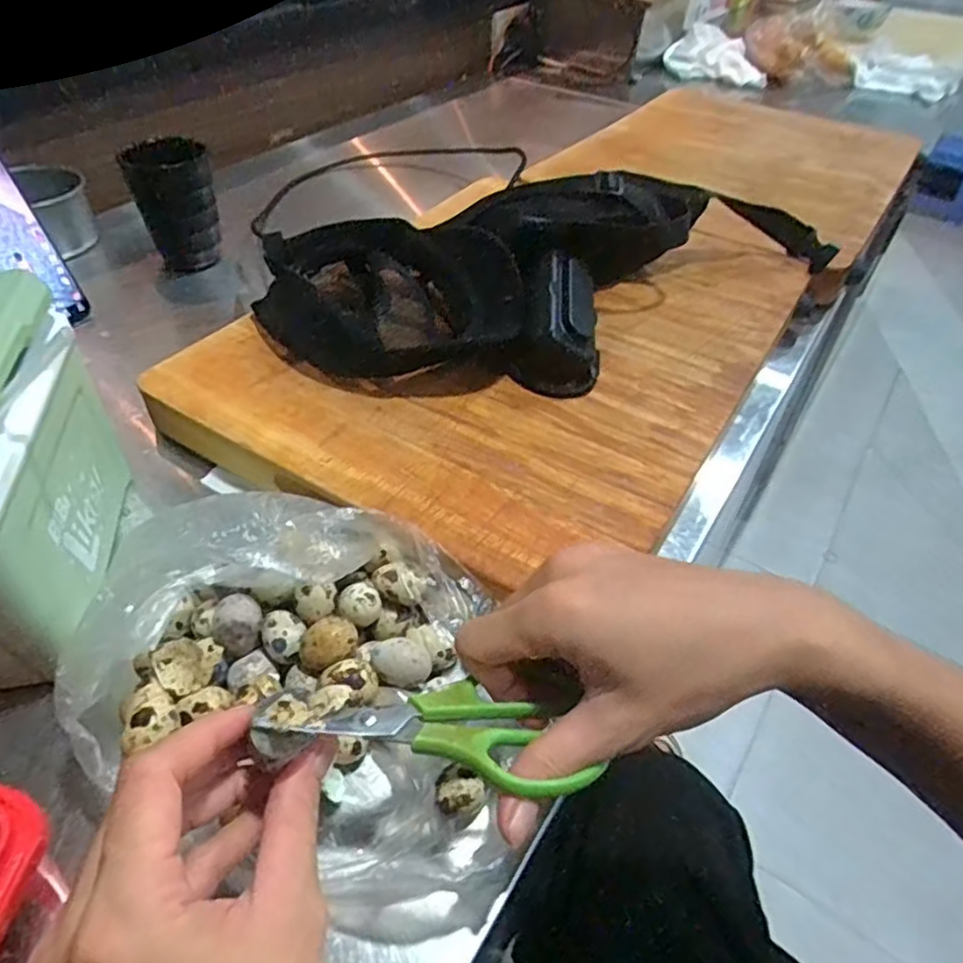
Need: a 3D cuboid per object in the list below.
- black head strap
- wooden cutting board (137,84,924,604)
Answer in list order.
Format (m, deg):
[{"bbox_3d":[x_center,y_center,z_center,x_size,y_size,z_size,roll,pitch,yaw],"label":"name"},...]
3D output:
[{"bbox_3d":[0.062,-0.200,0.559,0.477,0.092,0.272,-23,49,-24],"label":"black head strap"},{"bbox_3d":[0.166,-0.251,0.662,0.360,0.031,0.924,27,49,25],"label":"wooden cutting board"}]

